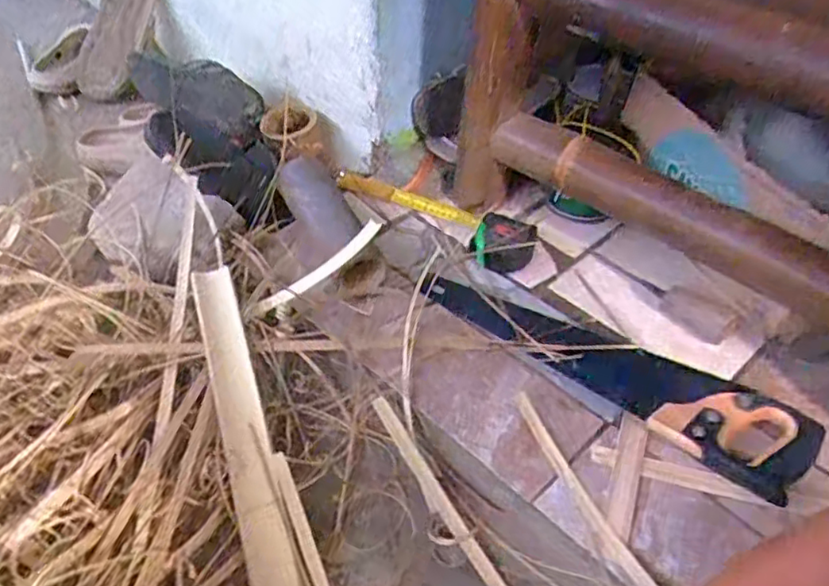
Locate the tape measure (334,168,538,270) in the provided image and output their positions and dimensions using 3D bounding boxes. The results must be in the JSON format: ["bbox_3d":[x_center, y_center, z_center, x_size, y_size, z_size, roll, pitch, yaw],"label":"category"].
[{"bbox_3d":[0.027,-0.119,0.890,0.312,0.043,0.078,31,53,25],"label":"tape measure"}]

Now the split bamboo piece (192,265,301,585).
[{"bbox_3d":[-0.164,0.159,0.629,0.046,0.022,0.445,-14,60,-14],"label":"split bamboo piece"}]

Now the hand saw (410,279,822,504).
[{"bbox_3d":[0.214,0.070,0.719,0.442,0.026,0.101,31,55,24],"label":"hand saw"}]

